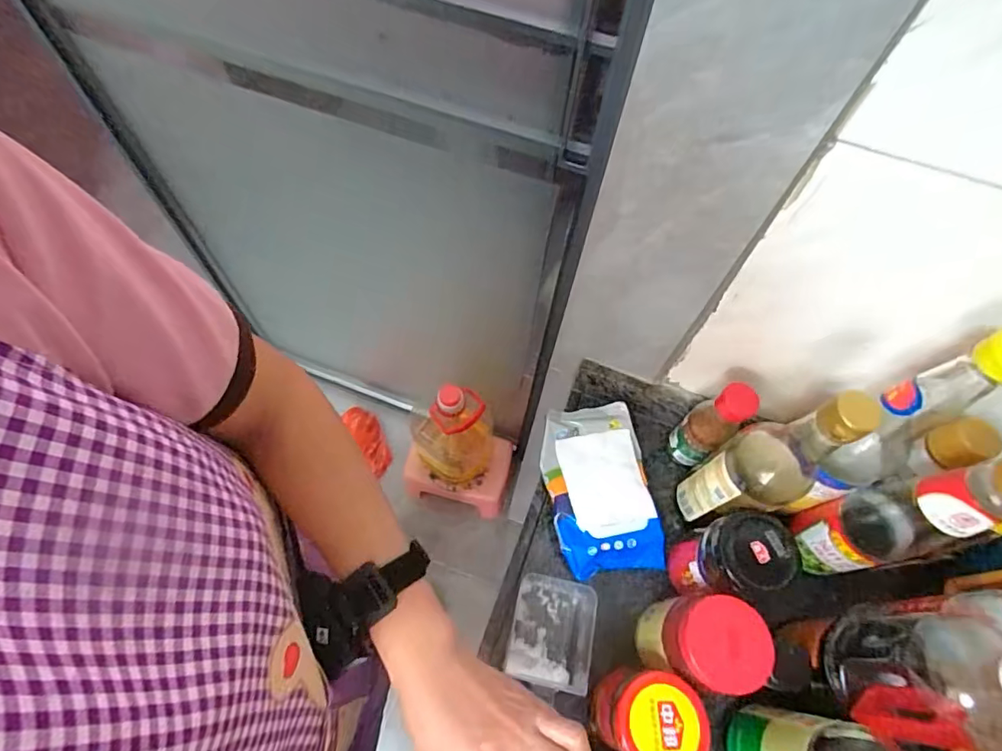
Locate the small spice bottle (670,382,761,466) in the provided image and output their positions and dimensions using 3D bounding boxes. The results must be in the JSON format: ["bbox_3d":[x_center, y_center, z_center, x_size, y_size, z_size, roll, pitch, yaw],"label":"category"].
[{"bbox_3d":[0.204,0.050,0.503,0.036,0.120,0.041,-37,70,-21],"label":"small spice bottle"}]

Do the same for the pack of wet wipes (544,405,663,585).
[{"bbox_3d":[0.099,0.114,0.526,0.100,0.024,0.167,-8,63,-8],"label":"pack of wet wipes"}]

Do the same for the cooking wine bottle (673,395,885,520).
[{"bbox_3d":[0.221,0.072,0.416,0.068,0.235,0.063,-28,67,-17],"label":"cooking wine bottle"}]

